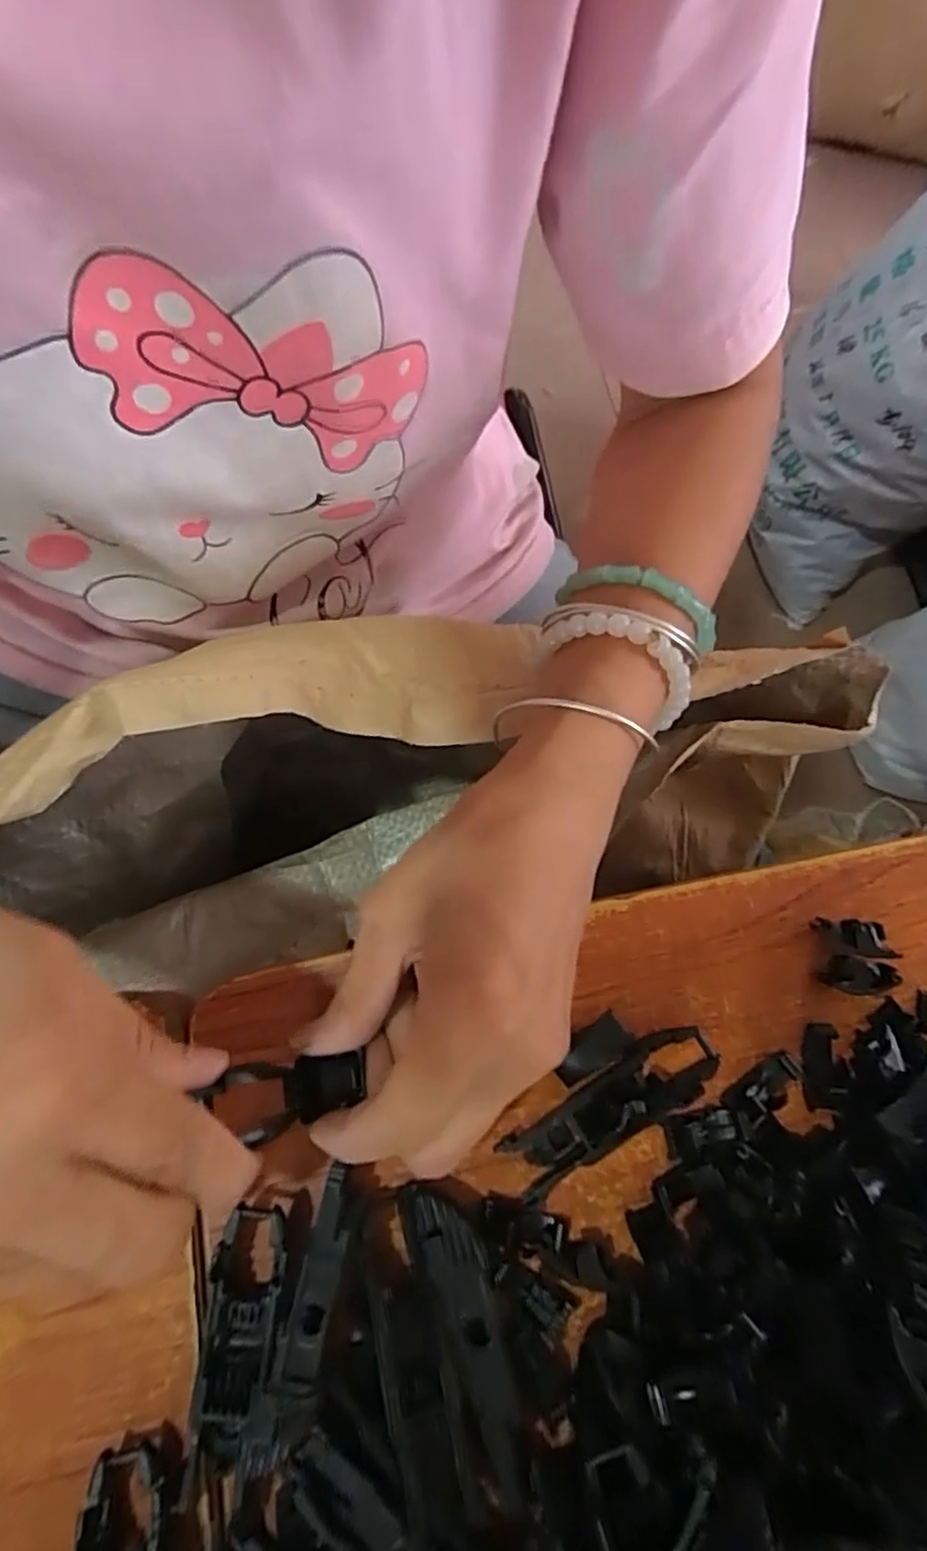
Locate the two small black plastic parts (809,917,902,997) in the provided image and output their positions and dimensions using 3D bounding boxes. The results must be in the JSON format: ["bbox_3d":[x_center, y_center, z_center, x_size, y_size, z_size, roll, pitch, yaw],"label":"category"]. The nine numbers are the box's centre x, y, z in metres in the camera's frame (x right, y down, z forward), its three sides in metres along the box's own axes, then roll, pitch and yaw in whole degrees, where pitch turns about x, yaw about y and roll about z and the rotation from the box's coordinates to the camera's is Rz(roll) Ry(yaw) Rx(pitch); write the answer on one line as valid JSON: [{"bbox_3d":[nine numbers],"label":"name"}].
[{"bbox_3d":[0.134,0.062,0.230,0.024,0.012,0.025,8,71,1],"label":"two small black plastic parts"}]

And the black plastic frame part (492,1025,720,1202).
[{"bbox_3d":[0.045,0.102,0.208,0.070,0.023,0.020,-29,75,-11],"label":"black plastic frame part"}]

